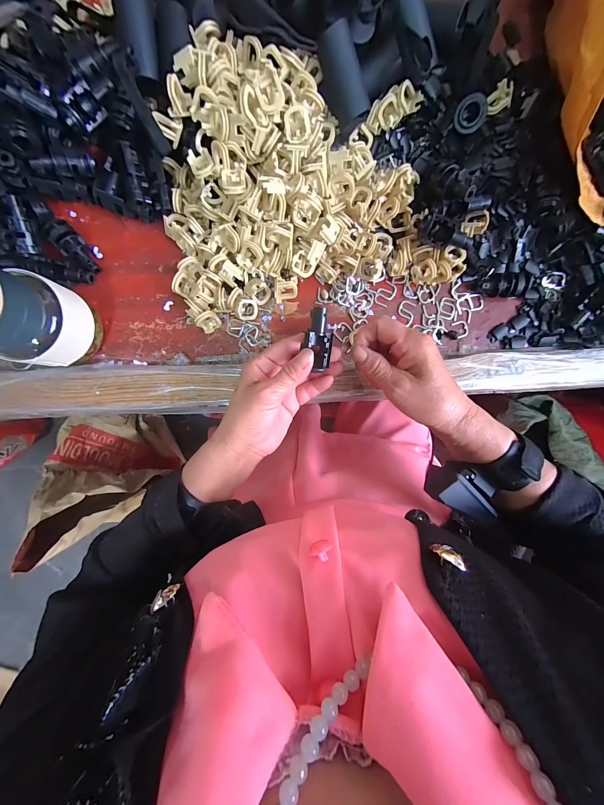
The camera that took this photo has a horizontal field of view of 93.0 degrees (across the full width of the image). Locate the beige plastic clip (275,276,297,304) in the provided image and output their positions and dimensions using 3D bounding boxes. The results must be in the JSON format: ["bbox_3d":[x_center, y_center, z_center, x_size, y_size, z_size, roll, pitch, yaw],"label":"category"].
[{"bbox_3d":[-0.017,-0.120,0.307,0.024,0.009,0.027,-5,134,-5],"label":"beige plastic clip"}]

